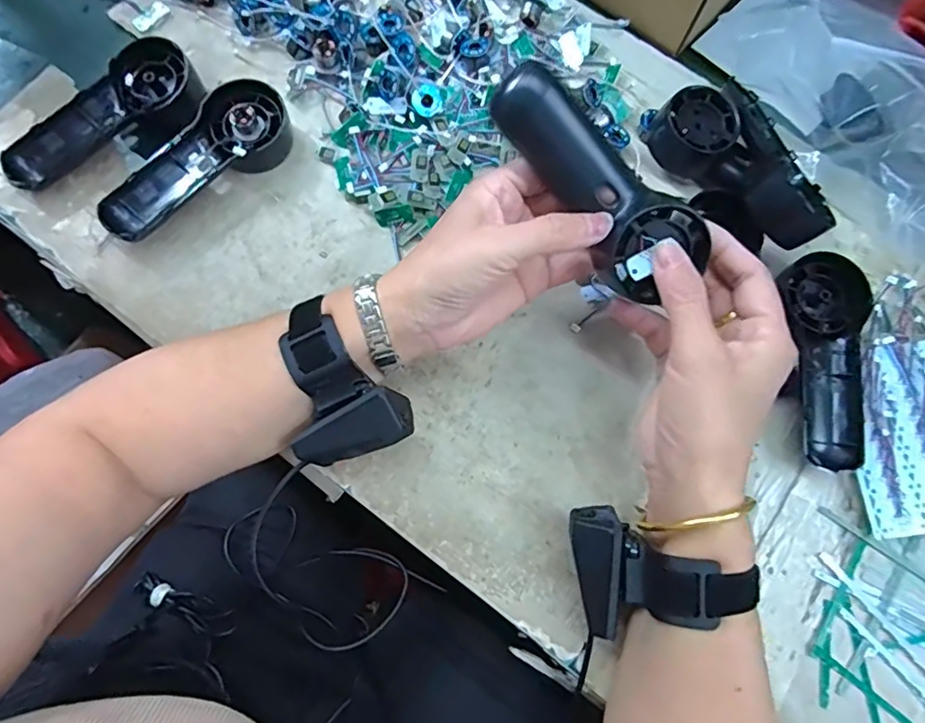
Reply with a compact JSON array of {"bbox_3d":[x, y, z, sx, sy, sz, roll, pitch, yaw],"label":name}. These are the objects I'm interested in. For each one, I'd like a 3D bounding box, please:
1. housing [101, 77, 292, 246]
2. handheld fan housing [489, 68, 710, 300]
[{"bbox_3d":[-0.187,-0.141,0.407,0.054,0.030,0.150,36,78,7],"label":"housing"},{"bbox_3d":[0.070,-0.097,0.313,0.142,0.042,0.046,46,79,-8],"label":"handheld fan housing"}]

